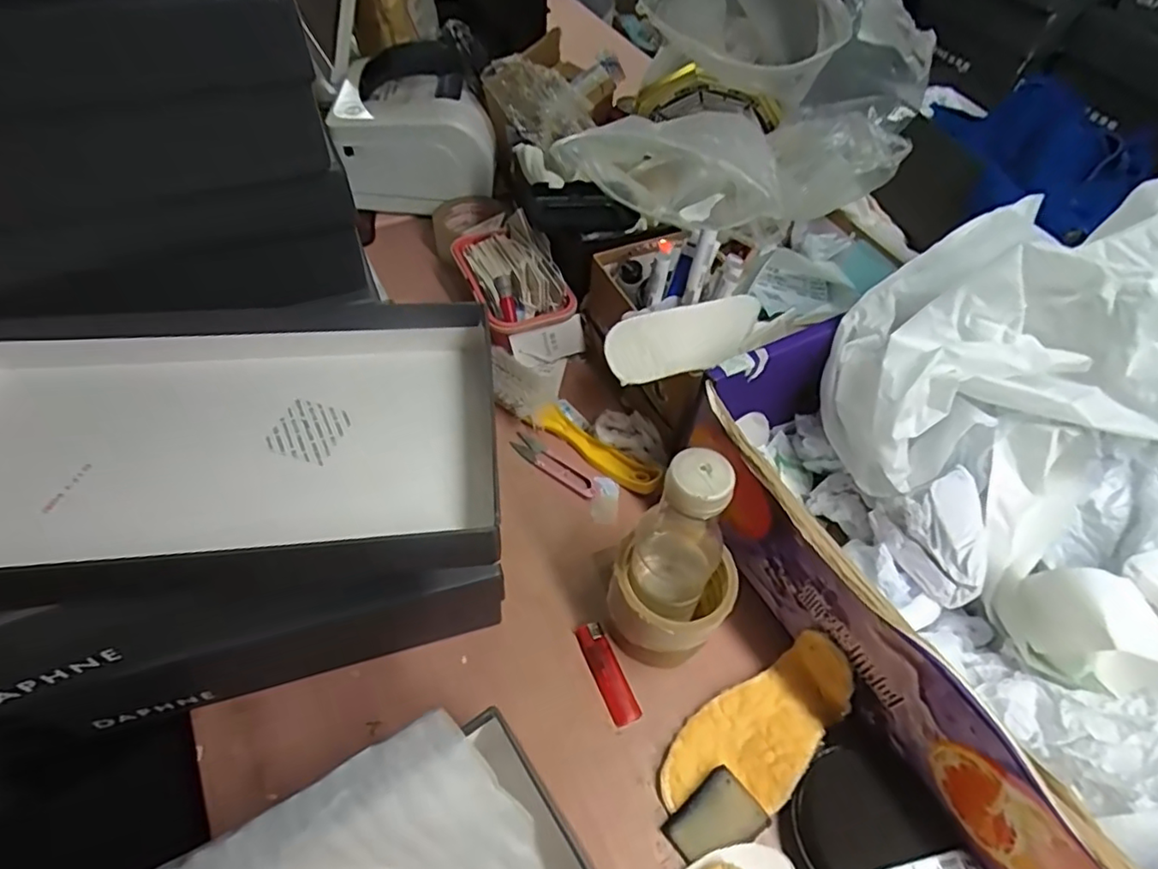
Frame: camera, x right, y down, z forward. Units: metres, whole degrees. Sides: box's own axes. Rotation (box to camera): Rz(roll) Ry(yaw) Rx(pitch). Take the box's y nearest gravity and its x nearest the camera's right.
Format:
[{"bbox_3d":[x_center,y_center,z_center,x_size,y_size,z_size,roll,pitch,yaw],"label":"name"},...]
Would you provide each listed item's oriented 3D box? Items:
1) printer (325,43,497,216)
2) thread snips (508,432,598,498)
[{"bbox_3d":[-0.197,-0.366,0.748,0.178,0.155,0.123,-4,53,-7],"label":"printer"},{"bbox_3d":[-0.025,0.029,0.591,0.098,0.006,0.025,35,58,21],"label":"thread snips"}]

